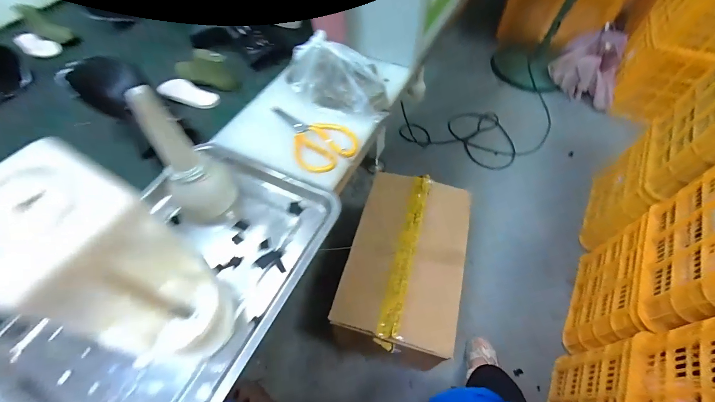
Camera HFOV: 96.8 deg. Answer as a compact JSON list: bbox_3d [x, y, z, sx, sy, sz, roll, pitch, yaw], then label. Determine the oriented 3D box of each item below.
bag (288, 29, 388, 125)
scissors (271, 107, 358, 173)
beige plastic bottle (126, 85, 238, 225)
[{"bbox_3d":[-0.037,-0.234,0.587,0.218,0.098,0.091,24,59,15],"label":"bag"},{"bbox_3d":[-0.086,-0.121,0.564,0.103,0.019,0.178,-35,63,-22],"label":"scissors"},{"bbox_3d":[-0.225,-0.051,0.424,0.069,0.193,0.073,5,56,3],"label":"beige plastic bottle"}]

